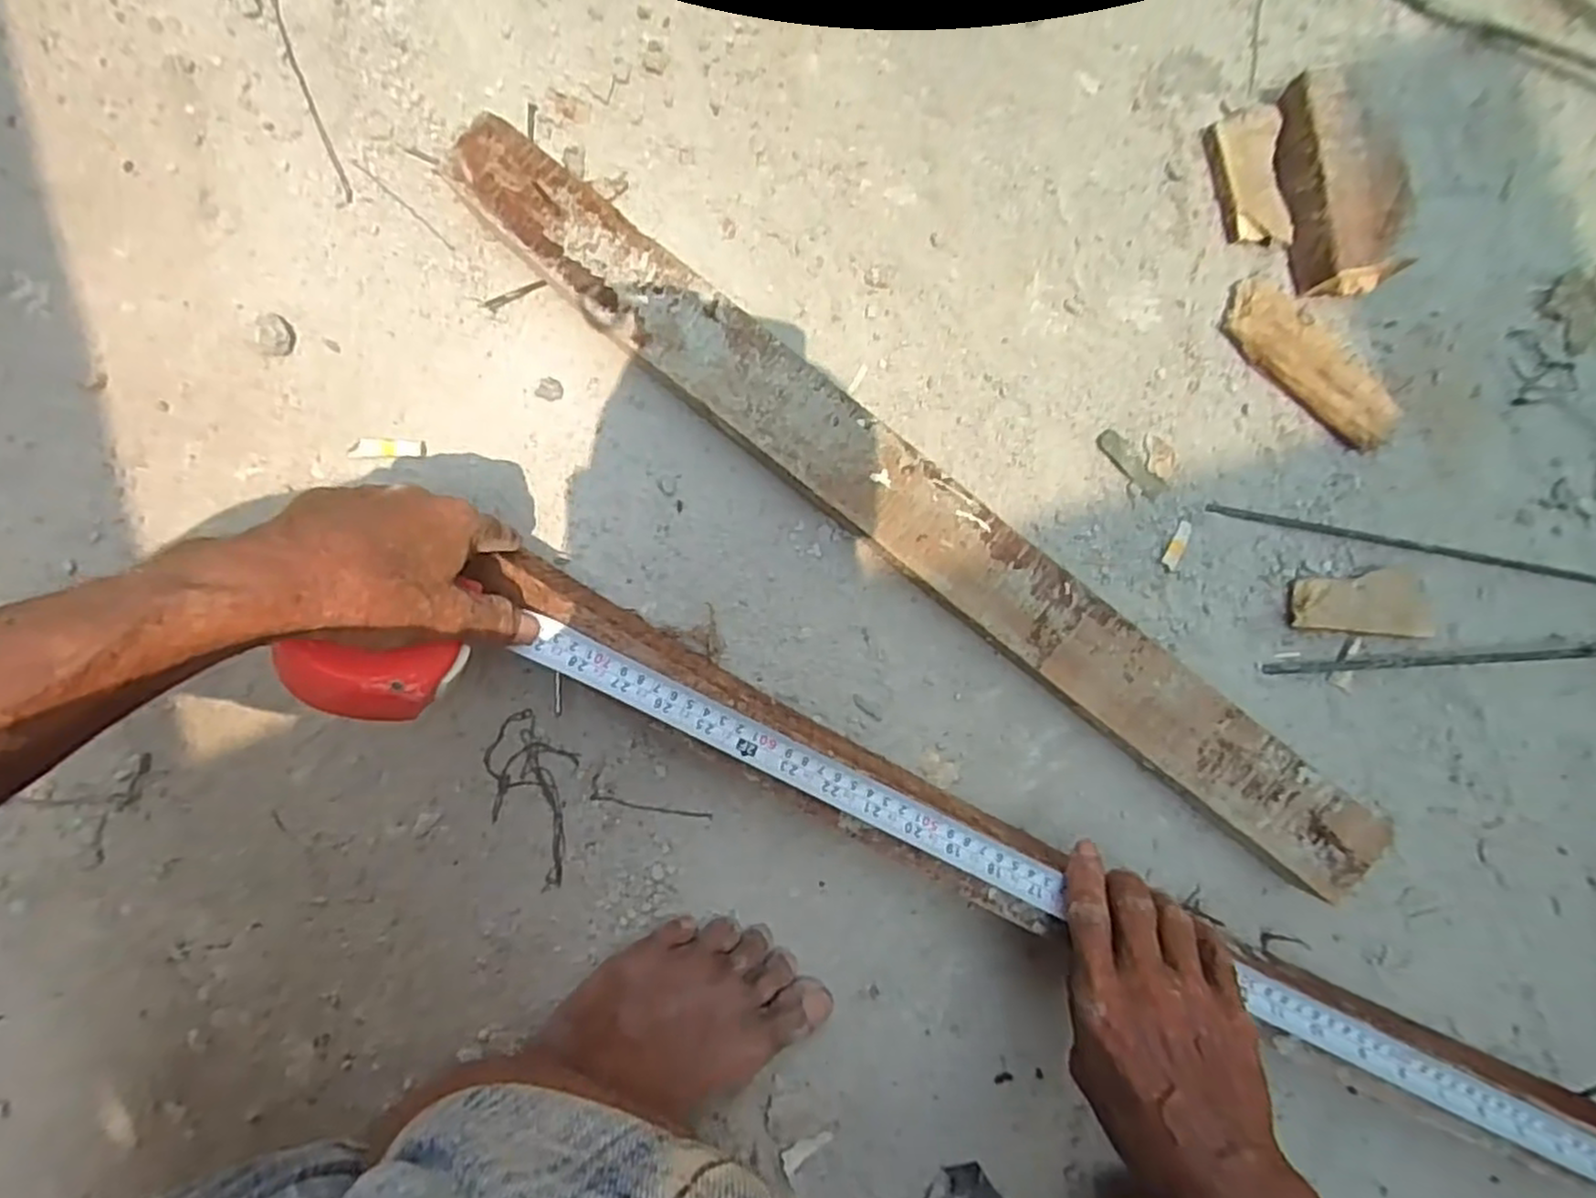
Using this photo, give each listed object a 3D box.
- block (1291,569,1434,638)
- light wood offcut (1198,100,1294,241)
[{"bbox_3d":[0.375,0.003,0.475,0.112,0.015,0.042,1,86,-20],"label":"block"},{"bbox_3d":[0.304,-0.282,0.482,0.040,0.020,0.089,-12,87,-4],"label":"light wood offcut"}]

